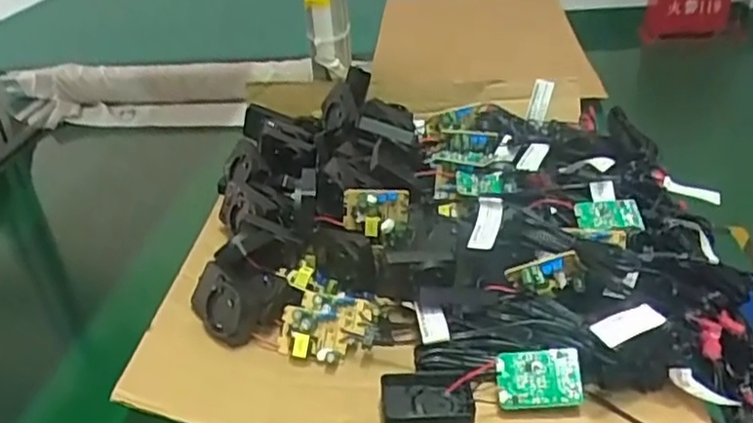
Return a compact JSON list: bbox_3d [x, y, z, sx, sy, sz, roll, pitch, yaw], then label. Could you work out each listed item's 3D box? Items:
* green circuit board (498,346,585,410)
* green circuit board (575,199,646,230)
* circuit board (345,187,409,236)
[{"bbox_3d":[0.105,0.108,0.448,0.053,0.036,0.005,-7,-13,10],"label":"green circuit board"},{"bbox_3d":[0.185,0.002,0.553,0.053,0.024,0.010,-2,16,-6],"label":"green circuit board"},{"bbox_3d":[-0.001,-0.001,0.560,0.051,0.035,0.019,2,31,10],"label":"circuit board"}]

